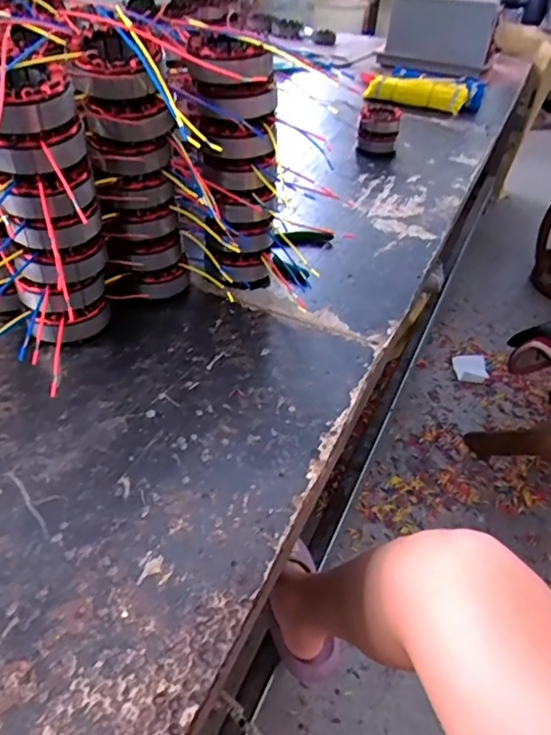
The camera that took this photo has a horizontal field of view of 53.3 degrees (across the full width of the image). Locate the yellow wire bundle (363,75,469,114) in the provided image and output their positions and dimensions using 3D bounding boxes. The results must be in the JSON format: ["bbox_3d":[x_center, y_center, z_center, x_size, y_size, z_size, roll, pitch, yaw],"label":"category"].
[{"bbox_3d":[0.357,-0.692,1.384,0.251,0.063,0.053,8,41,4],"label":"yellow wire bundle"}]

